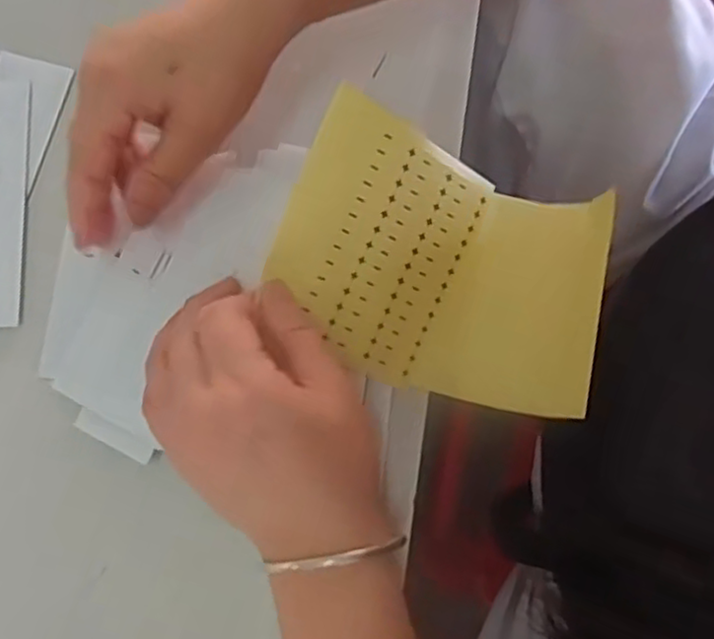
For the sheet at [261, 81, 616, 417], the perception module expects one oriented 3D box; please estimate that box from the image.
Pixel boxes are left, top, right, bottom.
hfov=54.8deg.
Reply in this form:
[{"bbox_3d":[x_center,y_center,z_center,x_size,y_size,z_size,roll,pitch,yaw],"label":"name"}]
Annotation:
[{"bbox_3d":[0.045,-0.025,0.329,0.154,0.068,0.110,15,80,2],"label":"sheet"}]

